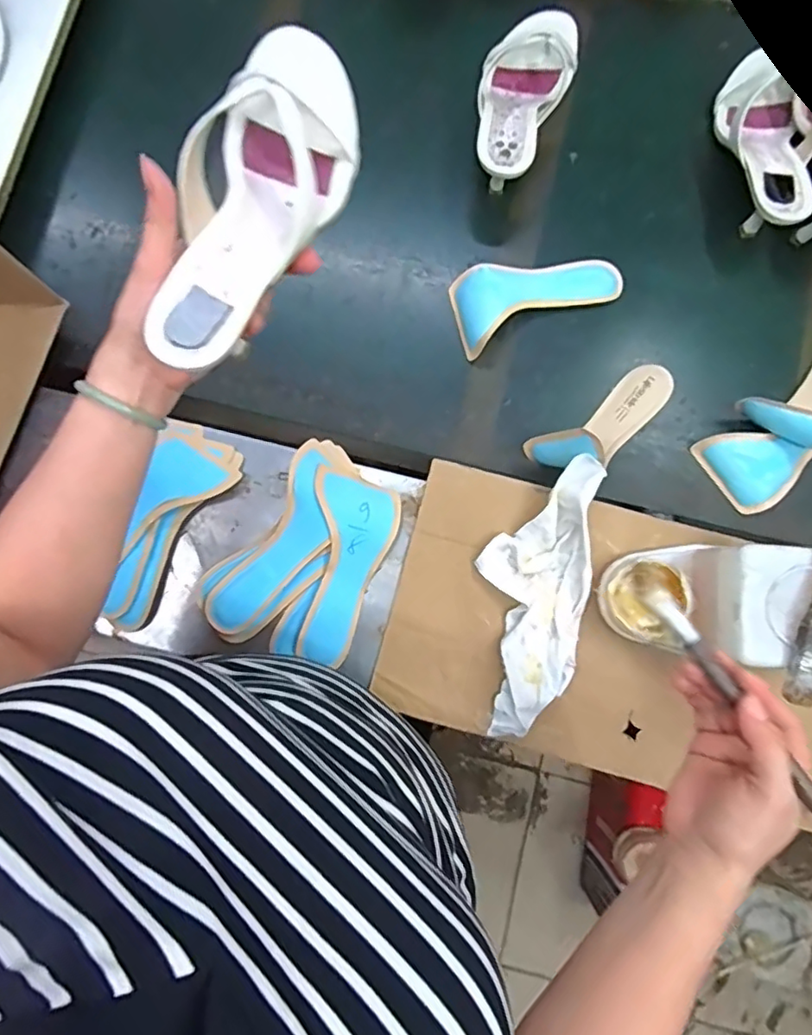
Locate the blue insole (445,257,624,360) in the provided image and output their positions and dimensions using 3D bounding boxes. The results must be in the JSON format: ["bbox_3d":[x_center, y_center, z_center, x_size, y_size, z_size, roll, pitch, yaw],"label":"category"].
[{"bbox_3d":[0.139,-0.246,0.634,0.186,0.027,0.084,-21,78,-5],"label":"blue insole"}]

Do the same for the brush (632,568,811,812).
[{"bbox_3d":[0.230,0.146,0.361,0.014,0.018,0.270,-31,71,-7],"label":"brush"}]

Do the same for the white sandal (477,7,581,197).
[{"bbox_3d":[0.124,-0.474,0.658,0.099,0.061,0.261,22,79,5],"label":"white sandal"}]

